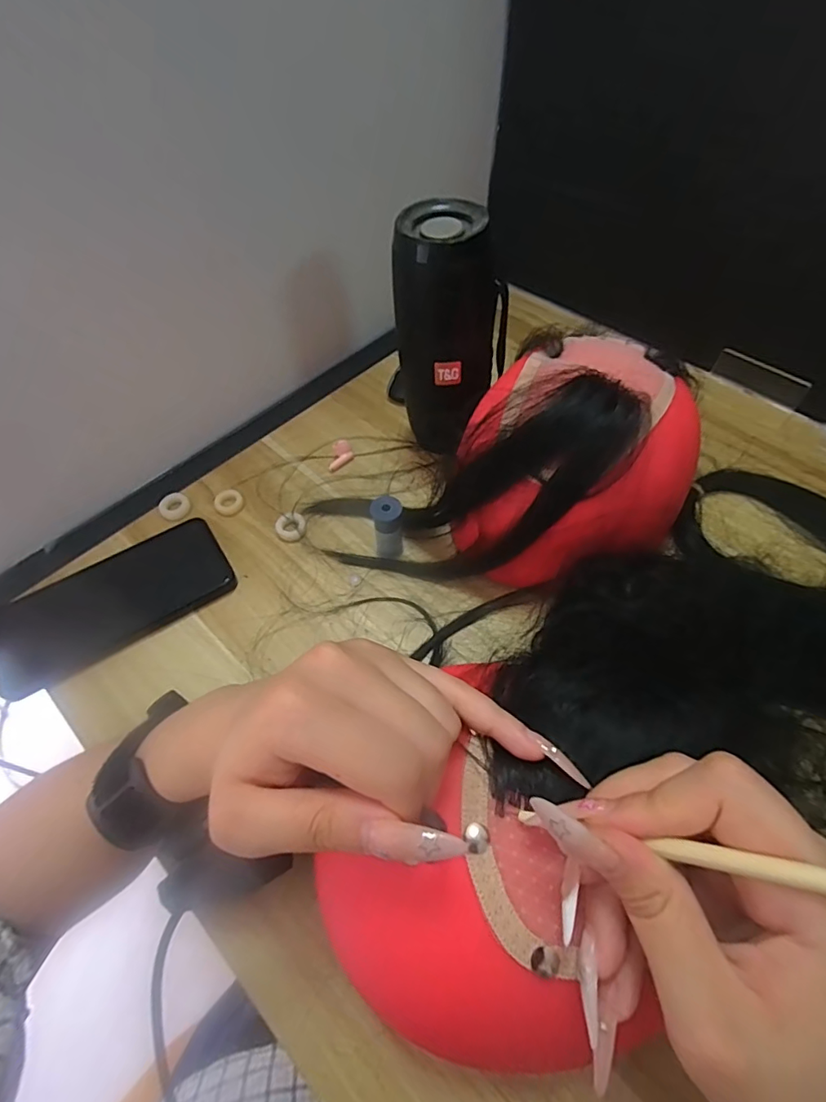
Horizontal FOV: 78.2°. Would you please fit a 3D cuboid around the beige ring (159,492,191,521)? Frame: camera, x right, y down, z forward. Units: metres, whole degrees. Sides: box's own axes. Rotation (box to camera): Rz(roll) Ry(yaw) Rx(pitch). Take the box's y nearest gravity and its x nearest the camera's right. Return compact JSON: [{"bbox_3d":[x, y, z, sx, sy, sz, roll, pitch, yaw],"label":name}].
[{"bbox_3d":[-0.195,-0.037,0.413,0.024,0.004,0.026,-1,56,1],"label":"beige ring"}]

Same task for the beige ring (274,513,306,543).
[{"bbox_3d":[-0.095,-0.018,0.397,0.023,0.005,0.023,-1,56,1],"label":"beige ring"}]

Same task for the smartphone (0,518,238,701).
[{"bbox_3d":[-0.216,0.036,0.368,0.161,0.006,0.073,-29,60,-17],"label":"smartphone"}]

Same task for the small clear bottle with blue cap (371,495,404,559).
[{"bbox_3d":[-0.018,-0.017,0.373,0.021,0.052,0.018,-8,57,-4],"label":"small clear bottle with blue cap"}]

